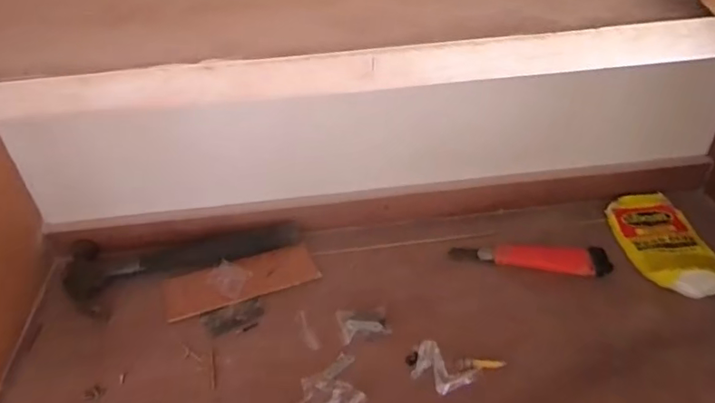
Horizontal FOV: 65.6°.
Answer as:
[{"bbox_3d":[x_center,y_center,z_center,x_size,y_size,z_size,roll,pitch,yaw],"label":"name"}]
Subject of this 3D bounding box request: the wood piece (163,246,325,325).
[{"bbox_3d":[-0.135,0.092,0.652,0.172,0.011,0.058,-16,40,-14],"label":"wood piece"}]

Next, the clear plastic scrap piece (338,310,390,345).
[{"bbox_3d":[0.007,0.131,0.591,0.052,0.005,0.044,-6,39,-2],"label":"clear plastic scrap piece"}]

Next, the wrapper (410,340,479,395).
[{"bbox_3d":[0.083,0.163,0.538,0.058,0.022,0.035,16,43,24],"label":"wrapper"}]

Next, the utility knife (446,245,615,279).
[{"bbox_3d":[0.202,0.064,0.654,0.176,0.011,0.037,6,40,13],"label":"utility knife"}]

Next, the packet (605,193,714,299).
[{"bbox_3d":[0.368,0.046,0.670,0.094,0.025,0.174,0,32,10],"label":"packet"}]

